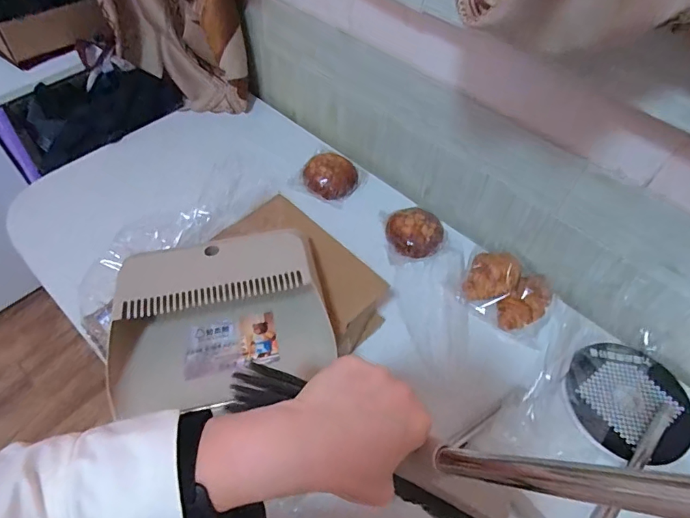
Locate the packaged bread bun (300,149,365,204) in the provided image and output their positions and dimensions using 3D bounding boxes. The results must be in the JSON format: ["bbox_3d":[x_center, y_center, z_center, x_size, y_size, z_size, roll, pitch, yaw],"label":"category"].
[{"bbox_3d":[-0.025,-0.171,0.908,0.116,0.041,0.113,22,55,12],"label":"packaged bread bun"}]

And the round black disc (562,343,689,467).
[{"bbox_3d":[0.414,0.207,0.666,0.181,0.014,0.167,2,54,-3],"label":"round black disc"}]

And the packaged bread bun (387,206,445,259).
[{"bbox_3d":[0.128,-0.049,0.823,0.089,0.049,0.089,2,54,-3],"label":"packaged bread bun"}]

